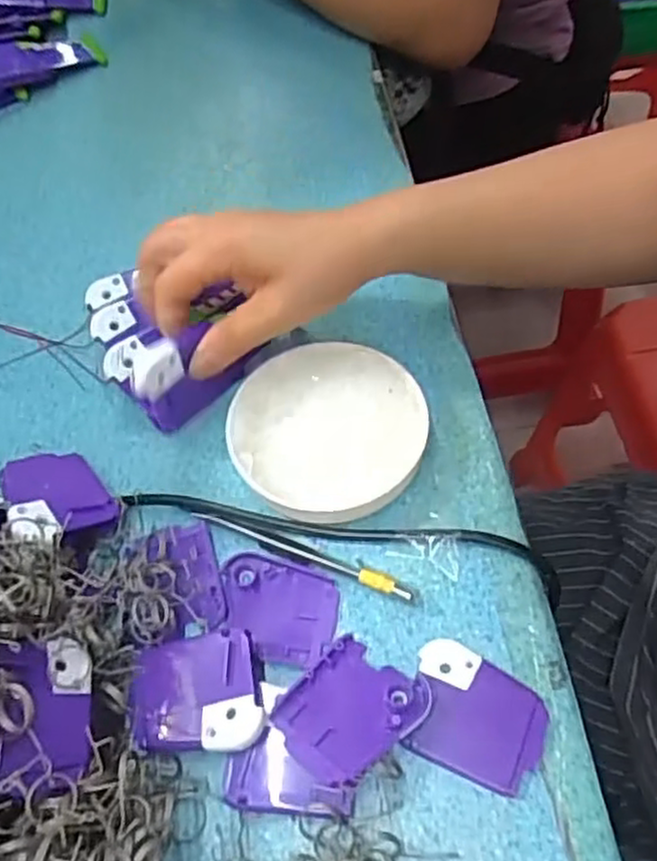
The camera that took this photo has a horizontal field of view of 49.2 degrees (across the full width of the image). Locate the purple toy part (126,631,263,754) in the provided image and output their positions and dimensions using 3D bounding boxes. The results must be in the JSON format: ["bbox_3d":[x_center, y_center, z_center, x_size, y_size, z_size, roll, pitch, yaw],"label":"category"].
[{"bbox_3d":[-0.059,0.117,0.325,0.058,0.008,0.050,-3,63,4],"label":"purple toy part"}]

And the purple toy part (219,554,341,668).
[{"bbox_3d":[-0.026,0.089,0.360,0.062,0.004,0.046,16,62,15],"label":"purple toy part"}]

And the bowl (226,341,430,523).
[{"bbox_3d":[-0.001,0.000,0.399,0.099,0.024,0.102,-3,59,5],"label":"bowl"}]

